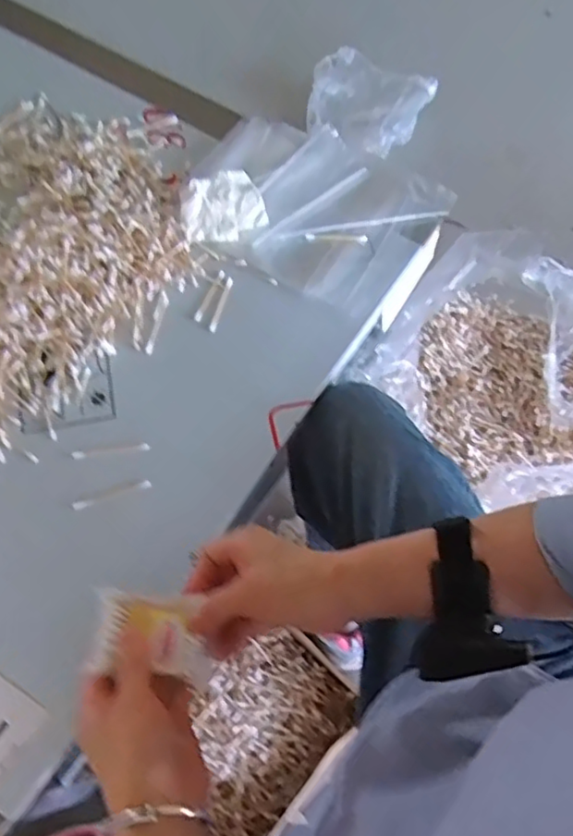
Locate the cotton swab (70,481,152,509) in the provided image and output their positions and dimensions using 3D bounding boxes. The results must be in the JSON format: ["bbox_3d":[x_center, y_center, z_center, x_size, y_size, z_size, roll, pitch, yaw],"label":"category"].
[{"bbox_3d":[-0.164,0.072,0.596,0.072,0.004,0.010,-17,67,-11],"label":"cotton swab"}]

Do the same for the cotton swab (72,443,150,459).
[{"bbox_3d":[-0.170,0.031,0.612,0.072,0.004,0.009,-6,65,-6],"label":"cotton swab"}]

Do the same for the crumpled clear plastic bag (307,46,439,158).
[{"bbox_3d":[0.183,-0.703,1.427,0.272,0.120,0.204,15,65,5],"label":"crumpled clear plastic bag"}]

